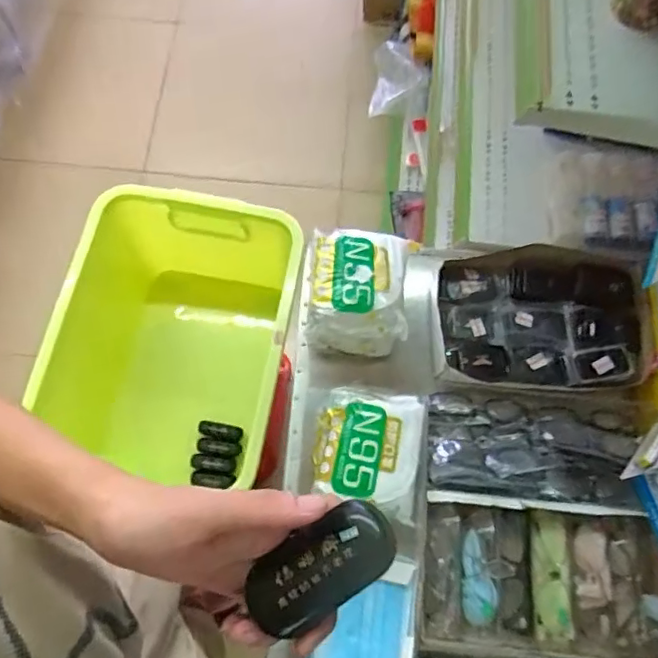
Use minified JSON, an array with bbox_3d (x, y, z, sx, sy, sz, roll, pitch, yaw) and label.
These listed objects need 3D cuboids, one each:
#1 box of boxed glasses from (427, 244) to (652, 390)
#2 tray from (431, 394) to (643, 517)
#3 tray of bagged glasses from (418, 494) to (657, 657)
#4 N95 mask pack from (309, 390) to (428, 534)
[{"bbox_3d":[0.278,-0.019,0.759,0.266,0.058,0.205,3,71,-1],"label":"box of boxed glasses"},{"bbox_3d":[0.252,0.145,0.687,0.265,0.052,0.141,2,71,-1],"label":"tray"},{"bbox_3d":[0.242,0.284,0.643,0.273,0.063,0.156,6,71,0],"label":"tray of bagged glasses"},{"bbox_3d":[0.046,0.145,0.664,0.127,0.033,0.149,5,71,0],"label":"N95 mask pack"}]

